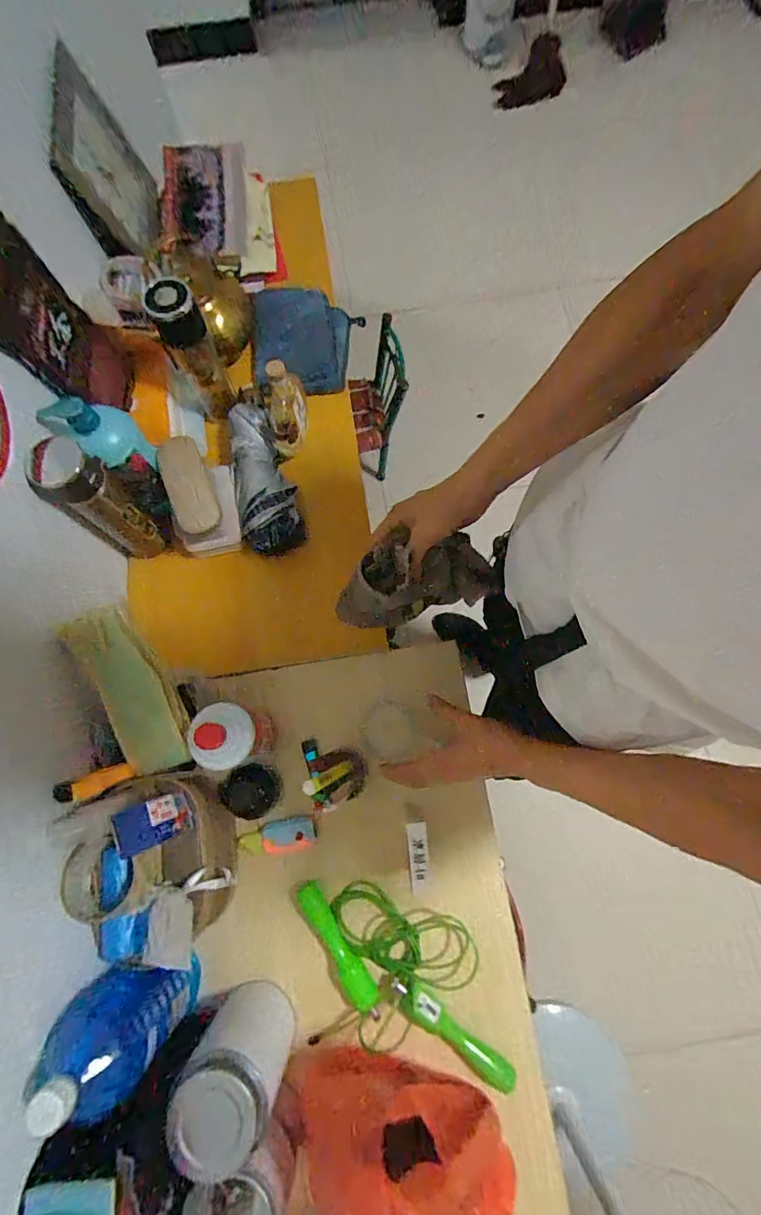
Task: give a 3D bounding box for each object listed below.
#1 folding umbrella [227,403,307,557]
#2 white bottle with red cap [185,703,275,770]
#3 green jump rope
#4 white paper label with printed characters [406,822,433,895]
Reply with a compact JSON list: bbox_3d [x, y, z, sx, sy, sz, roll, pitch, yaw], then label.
[{"bbox_3d":[-0.189,-0.203,0.748,0.088,0.067,0.228,-16,76,-3],"label":"folding umbrella"},{"bbox_3d":[-0.190,0.166,0.622,0.076,0.185,0.080,-5,76,-1],"label":"white bottle with red cap"},{"bbox_3d":[0.025,0.470,0.605,0.278,0.035,0.192,5,76,2],"label":"green jump rope"},{"bbox_3d":[0.045,0.292,0.554,0.023,0.010,0.073,-5,76,-1],"label":"white paper label with printed characters"}]

